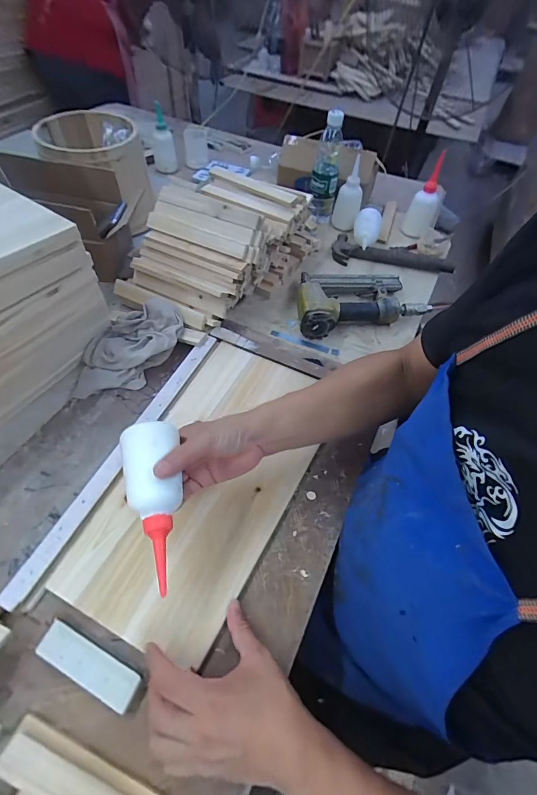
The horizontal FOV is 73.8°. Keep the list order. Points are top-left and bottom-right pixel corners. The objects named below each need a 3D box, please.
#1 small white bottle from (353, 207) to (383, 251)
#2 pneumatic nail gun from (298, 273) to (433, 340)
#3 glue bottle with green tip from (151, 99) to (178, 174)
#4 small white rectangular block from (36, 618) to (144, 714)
[{"bbox_3d":[0.229,-0.390,0.840,0.062,0.050,0.140,13,56,7],"label":"small white bottle"},{"bbox_3d":[0.181,-0.199,0.703,0.252,0.052,0.155,-5,55,-6],"label":"pneumatic nail gun"},{"bbox_3d":[-0.293,-0.697,0.984,0.069,0.142,0.067,-11,56,-10],"label":"glue bottle with green tip"},{"bbox_3d":[-0.180,0.271,0.362,0.116,0.017,0.031,23,57,14],"label":"small white rectangular block"}]

